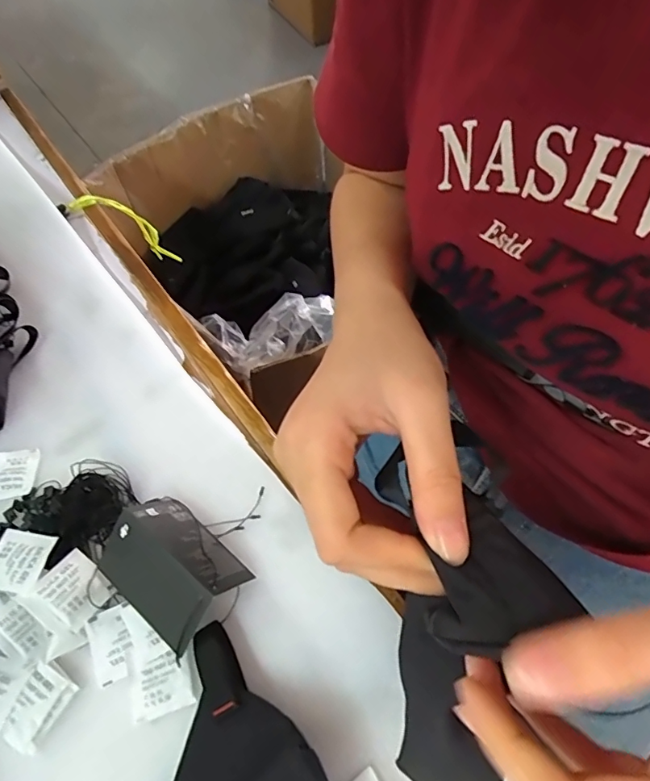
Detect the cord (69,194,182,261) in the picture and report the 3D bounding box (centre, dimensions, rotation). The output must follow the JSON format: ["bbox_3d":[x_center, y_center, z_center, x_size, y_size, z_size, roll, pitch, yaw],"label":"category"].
[{"bbox_3d":[-0.245,-0.207,0.616,0.031,0.161,0.036,43,99,24],"label":"cord"}]

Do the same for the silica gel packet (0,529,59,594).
[{"bbox_3d":[-0.210,0.115,0.330,0.040,0.005,0.039,7,60,8],"label":"silica gel packet"}]

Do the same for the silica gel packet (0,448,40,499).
[{"bbox_3d":[-0.249,0.066,0.384,0.039,0.005,0.040,-8,59,-1],"label":"silica gel packet"}]

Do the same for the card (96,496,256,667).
[{"bbox_3d":[-0.105,0.116,0.324,0.092,0.044,0.068,34,67,21],"label":"card"}]

